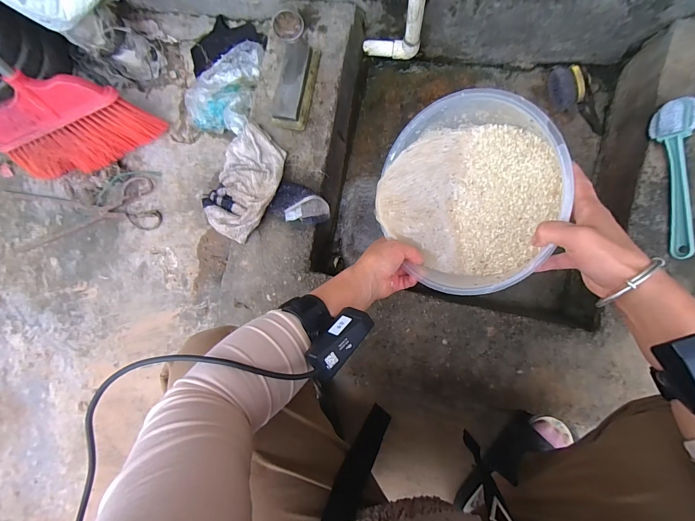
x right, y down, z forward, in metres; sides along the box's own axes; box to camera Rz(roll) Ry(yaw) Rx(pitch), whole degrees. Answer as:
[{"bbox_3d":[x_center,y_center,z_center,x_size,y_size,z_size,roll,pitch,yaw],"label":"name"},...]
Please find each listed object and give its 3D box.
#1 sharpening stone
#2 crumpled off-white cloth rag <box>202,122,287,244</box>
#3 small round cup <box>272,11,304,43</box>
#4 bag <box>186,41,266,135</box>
[{"bbox_3d":[-0.086,-0.288,0.546,0.056,0.033,0.127,16,92,8],"label":"sharpening stone"},{"bbox_3d":[-0.171,-0.129,0.554,0.109,0.033,0.186,24,93,7],"label":"crumpled off-white cloth rag"},{"bbox_3d":[-0.098,-0.392,0.552,0.047,0.019,0.044,0,90,8],"label":"small round cup"},{"bbox_3d":[-0.240,-0.340,0.639,0.132,0.040,0.179,15,92,8],"label":"bag"}]

